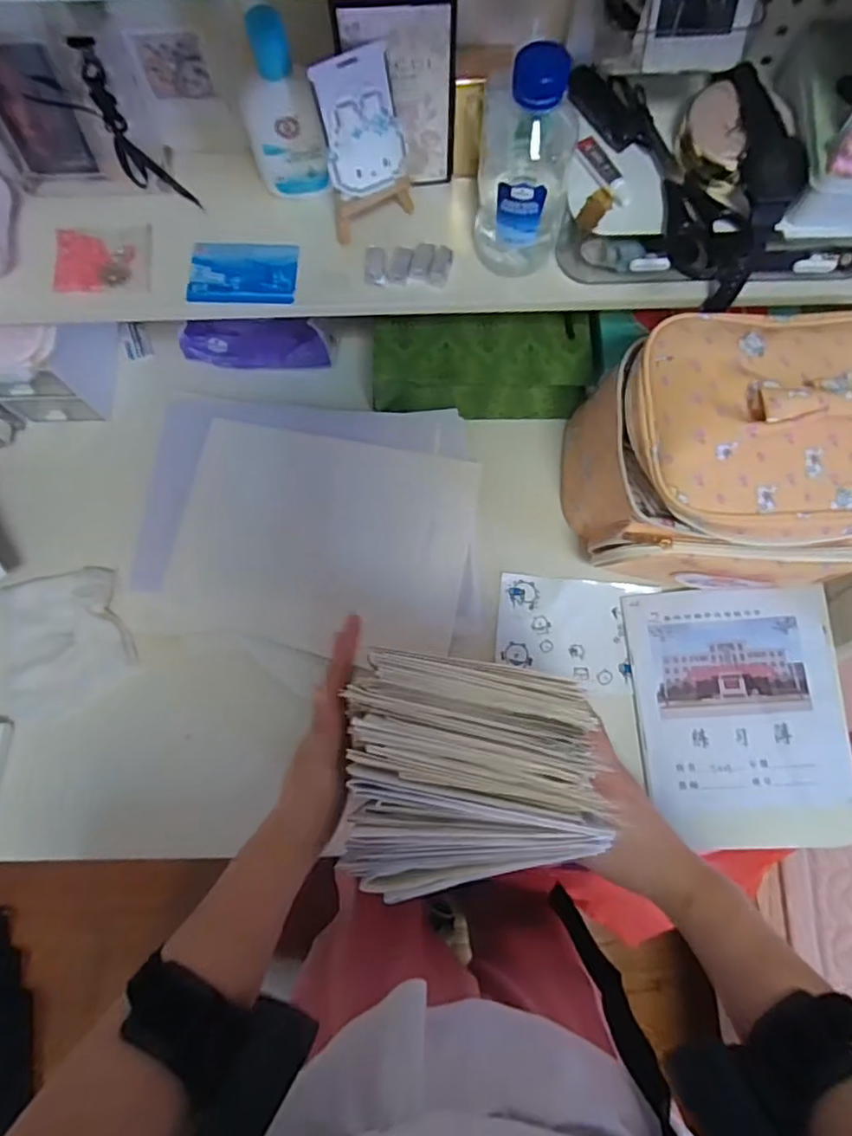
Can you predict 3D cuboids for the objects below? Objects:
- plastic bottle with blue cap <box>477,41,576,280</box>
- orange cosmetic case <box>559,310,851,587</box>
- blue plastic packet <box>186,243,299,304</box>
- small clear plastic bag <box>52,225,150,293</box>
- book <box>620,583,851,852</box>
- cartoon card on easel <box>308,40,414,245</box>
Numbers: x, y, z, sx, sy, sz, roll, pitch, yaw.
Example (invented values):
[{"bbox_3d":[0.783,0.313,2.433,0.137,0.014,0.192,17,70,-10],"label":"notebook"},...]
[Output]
[{"bbox_3d":[0.070,-0.280,0.427,0.067,0.146,0.078,11,77,4],"label":"plastic bottle with blue cap"},{"bbox_3d":[0.255,-0.083,0.498,0.249,0.181,0.179,3,77,2],"label":"orange cosmetic case"},{"bbox_3d":[-0.145,-0.237,0.491,0.084,0.009,0.054,0,77,1],"label":"blue plastic packet"},{"bbox_3d":[-0.257,-0.246,0.490,0.074,0.011,0.059,-6,77,0],"label":"small clear plastic bag"},{"bbox_3d":[0.279,0.128,0.546,0.180,0.015,0.219,-3,77,0],"label":"book"},{"bbox_3d":[-0.044,-0.300,0.444,0.063,0.107,0.045,-13,77,-2],"label":"cartoon card on easel"}]

